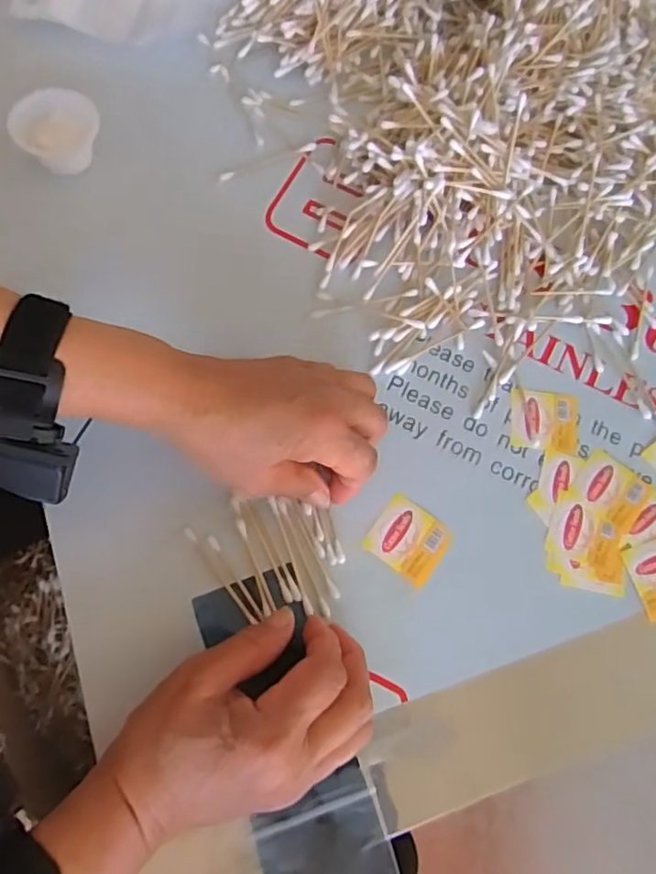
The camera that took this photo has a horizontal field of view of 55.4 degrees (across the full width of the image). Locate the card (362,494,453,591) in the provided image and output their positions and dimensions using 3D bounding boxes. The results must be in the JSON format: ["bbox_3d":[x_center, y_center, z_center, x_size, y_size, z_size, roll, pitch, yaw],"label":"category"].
[{"bbox_3d":[0.047,0.060,0.368,0.043,0.004,0.040,36,71,6],"label":"card"}]

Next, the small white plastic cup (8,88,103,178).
[{"bbox_3d":[-0.176,-0.198,0.412,0.053,0.030,0.047,-31,78,-15],"label":"small white plastic cup"}]

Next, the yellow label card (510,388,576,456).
[{"bbox_3d":[0.139,-0.010,0.401,0.043,0.004,0.040,9,71,-4],"label":"yellow label card"}]

